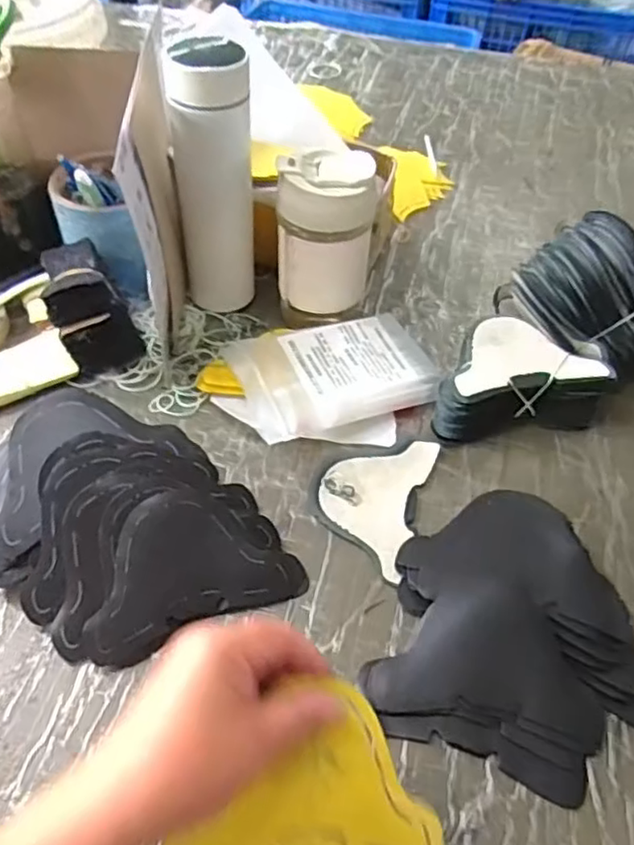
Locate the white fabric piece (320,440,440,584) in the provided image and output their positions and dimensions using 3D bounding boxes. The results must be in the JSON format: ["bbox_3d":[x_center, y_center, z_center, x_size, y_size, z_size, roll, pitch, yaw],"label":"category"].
[{"bbox_3d":[0.043,0.055,0.500,0.076,0.008,0.123,17,50,11],"label":"white fabric piece"}]

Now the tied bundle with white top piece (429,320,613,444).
[{"bbox_3d":[0.171,-0.042,0.557,0.154,0.051,0.091,-7,50,-9],"label":"tied bundle with white top piece"}]

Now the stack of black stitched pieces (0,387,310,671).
[{"bbox_3d":[-0.145,0.066,0.444,0.183,0.059,0.228,-33,58,-27],"label":"stack of black stitched pieces"}]

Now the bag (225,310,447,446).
[{"bbox_3d":[0.021,-0.044,0.561,0.179,0.035,0.102,-16,52,-16],"label":"bag"}]

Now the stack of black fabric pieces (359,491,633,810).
[{"bbox_3d":[0.137,0.131,0.423,0.173,0.023,0.182,16,50,11],"label":"stack of black fabric pieces"}]

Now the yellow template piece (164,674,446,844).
[{"bbox_3d":[-0.004,0.183,0.323,0.134,0.012,0.095,1,74,-15],"label":"yellow template piece"}]

